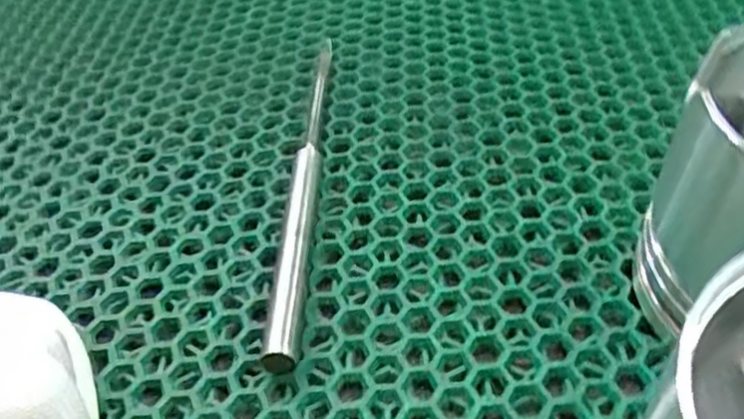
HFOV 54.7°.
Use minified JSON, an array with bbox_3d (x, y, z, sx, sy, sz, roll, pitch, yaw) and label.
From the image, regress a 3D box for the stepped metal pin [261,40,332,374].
[{"bbox_3d":[-0.026,-0.015,0.278,0.010,0.011,0.175,-2,43,3],"label":"stepped metal pin"}]

